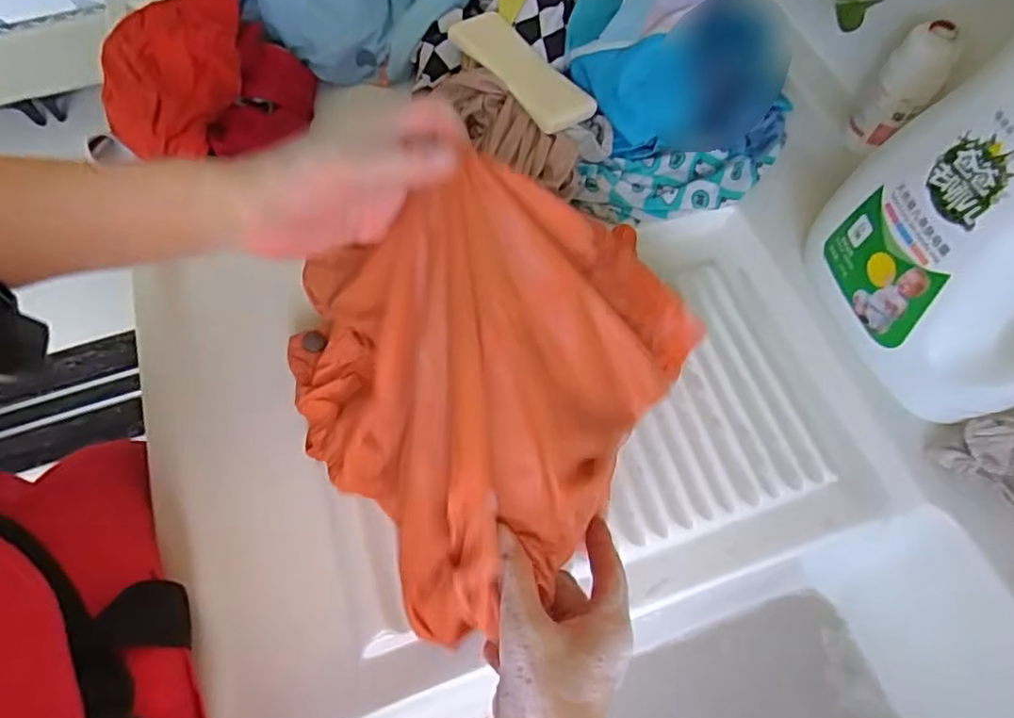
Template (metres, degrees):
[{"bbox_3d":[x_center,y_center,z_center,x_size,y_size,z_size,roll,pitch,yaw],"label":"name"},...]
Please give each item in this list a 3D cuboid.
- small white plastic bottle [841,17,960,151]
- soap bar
[{"bbox_3d":[0.302,-0.205,0.480,0.042,0.085,0.044,0,63,0],"label":"small white plastic bottle"},{"bbox_3d":[0.012,-0.233,0.501,0.055,0.020,0.130,-36,69,-16],"label":"soap bar"}]

